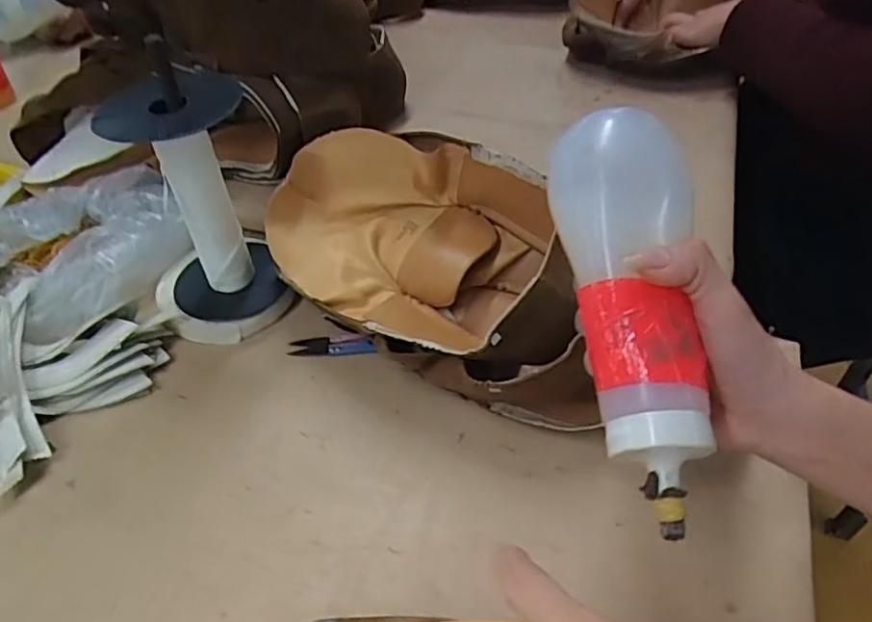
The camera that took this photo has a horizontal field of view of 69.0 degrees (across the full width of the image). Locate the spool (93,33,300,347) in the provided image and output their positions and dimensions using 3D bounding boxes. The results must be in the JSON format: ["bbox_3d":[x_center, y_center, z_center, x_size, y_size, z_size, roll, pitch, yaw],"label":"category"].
[{"bbox_3d":[-0.184,-0.079,0.489,0.101,0.199,0.101,-20,46,-17],"label":"spool"}]

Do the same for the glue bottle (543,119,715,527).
[{"bbox_3d":[0.094,-0.003,0.298,0.069,0.054,0.191,0,62,3],"label":"glue bottle"}]

